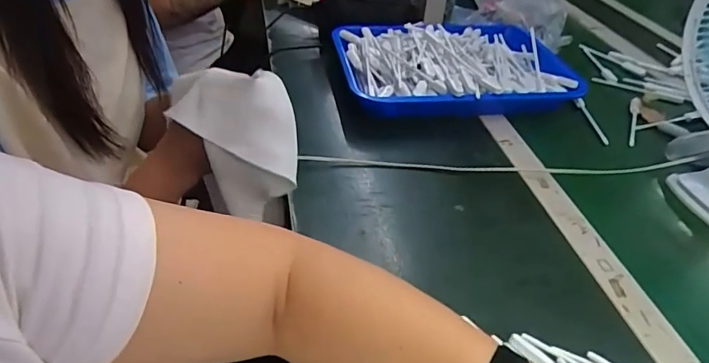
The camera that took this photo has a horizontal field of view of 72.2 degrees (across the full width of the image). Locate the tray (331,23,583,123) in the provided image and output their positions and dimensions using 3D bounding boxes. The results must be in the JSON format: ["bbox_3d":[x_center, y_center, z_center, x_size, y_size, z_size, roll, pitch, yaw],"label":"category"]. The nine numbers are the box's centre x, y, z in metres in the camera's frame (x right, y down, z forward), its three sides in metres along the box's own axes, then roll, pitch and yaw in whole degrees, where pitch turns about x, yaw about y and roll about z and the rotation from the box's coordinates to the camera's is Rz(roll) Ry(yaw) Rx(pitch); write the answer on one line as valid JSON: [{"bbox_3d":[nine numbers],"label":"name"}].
[{"bbox_3d":[0.159,-0.188,0.783,0.363,0.068,0.262,-4,39,-8],"label":"tray"}]

